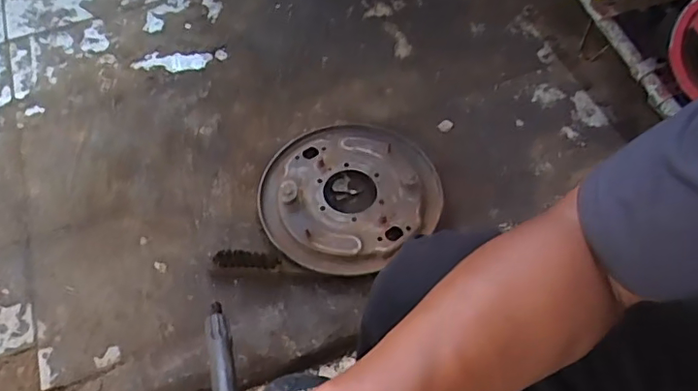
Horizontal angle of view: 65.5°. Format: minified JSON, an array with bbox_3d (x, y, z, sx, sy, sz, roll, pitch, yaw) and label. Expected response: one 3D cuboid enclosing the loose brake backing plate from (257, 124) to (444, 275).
[{"bbox_3d":[-0.007,-0.007,0.911,0.289,0.046,0.274,0,60,0],"label":"loose brake backing plate"}]

